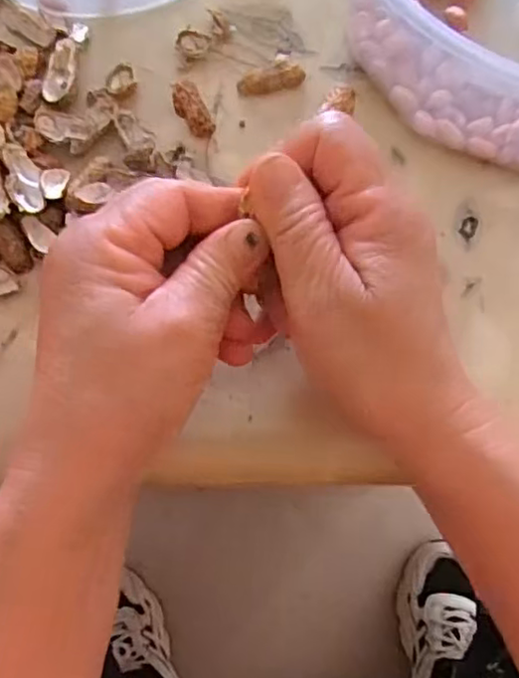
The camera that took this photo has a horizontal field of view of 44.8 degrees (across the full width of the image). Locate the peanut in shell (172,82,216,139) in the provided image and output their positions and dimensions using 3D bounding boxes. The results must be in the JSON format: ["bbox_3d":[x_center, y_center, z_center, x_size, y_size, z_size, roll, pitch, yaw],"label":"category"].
[{"bbox_3d":[-0.032,-0.108,0.298,0.013,0.013,0.024,-26,77,-7],"label":"peanut in shell"}]

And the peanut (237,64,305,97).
[{"bbox_3d":[0.006,-0.126,0.306,0.032,0.009,0.009,-9,76,-3],"label":"peanut"}]

